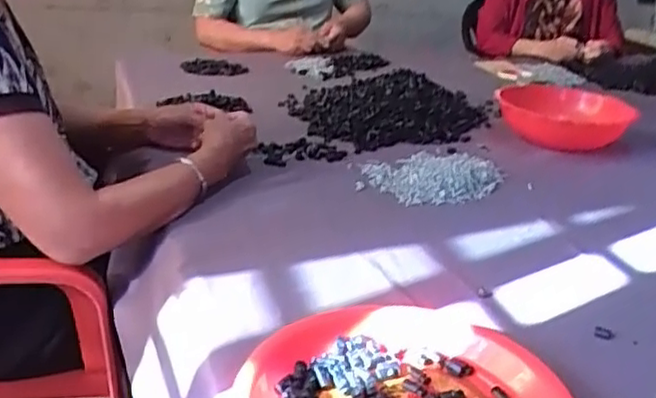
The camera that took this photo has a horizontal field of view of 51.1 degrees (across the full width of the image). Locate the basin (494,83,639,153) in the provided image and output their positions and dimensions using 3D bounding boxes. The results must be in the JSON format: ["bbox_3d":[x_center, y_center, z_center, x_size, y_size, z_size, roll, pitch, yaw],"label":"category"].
[{"bbox_3d":[0.420,-0.147,1.233,0.228,0.074,0.235,5,25,-2],"label":"basin"}]

